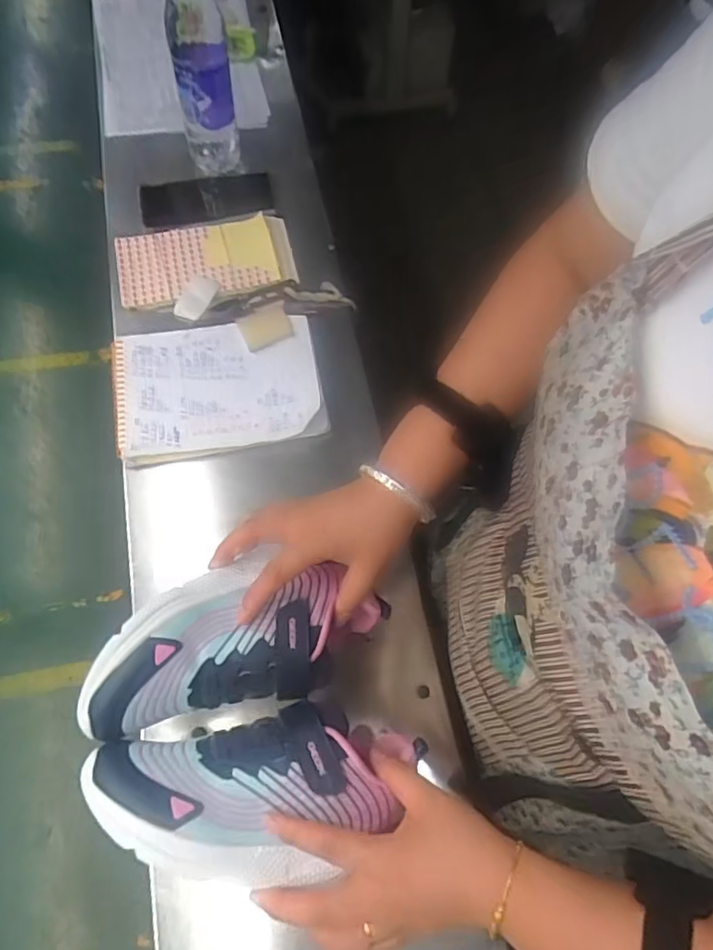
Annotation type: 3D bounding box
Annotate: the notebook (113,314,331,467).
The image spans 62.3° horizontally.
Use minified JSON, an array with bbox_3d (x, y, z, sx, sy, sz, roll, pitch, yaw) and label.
[{"bbox_3d":[-0.147,-0.096,0.627,0.210,0.013,0.155,-10,71,-7],"label":"notebook"}]

